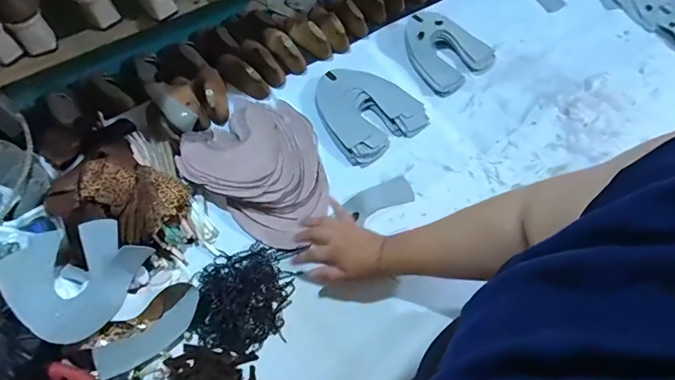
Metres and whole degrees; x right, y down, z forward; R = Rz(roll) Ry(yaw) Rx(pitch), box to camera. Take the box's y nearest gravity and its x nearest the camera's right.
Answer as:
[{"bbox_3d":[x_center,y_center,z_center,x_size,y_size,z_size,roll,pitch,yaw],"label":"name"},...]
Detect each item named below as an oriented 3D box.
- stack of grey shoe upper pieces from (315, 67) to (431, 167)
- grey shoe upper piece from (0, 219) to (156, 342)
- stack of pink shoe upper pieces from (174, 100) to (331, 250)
[{"bbox_3d":[0.052,-0.160,0.804,0.182,0.018,0.200,-34,70,-16],"label":"stack of grey shoe upper pieces"},{"bbox_3d":[-0.404,0.120,0.630,0.179,0.068,0.169,24,66,11],"label":"grey shoe upper piece"},{"bbox_3d":[-0.129,-0.056,0.738,0.276,0.050,0.218,37,70,15],"label":"stack of pink shoe upper pieces"}]

